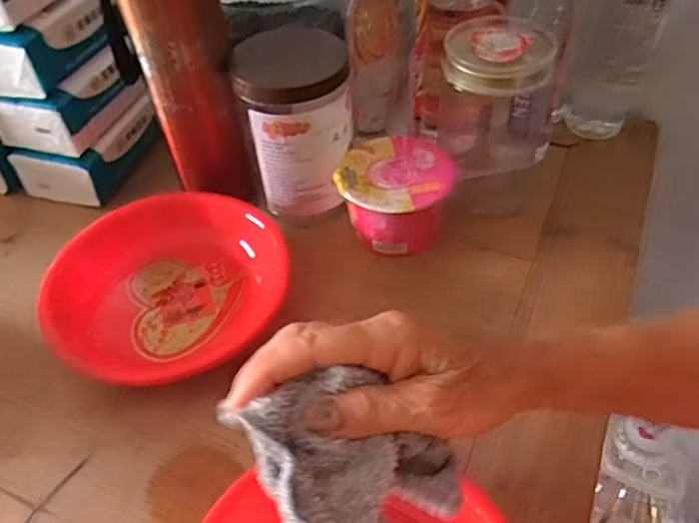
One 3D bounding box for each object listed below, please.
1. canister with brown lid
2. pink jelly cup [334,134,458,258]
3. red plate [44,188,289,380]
[{"bbox_3d":[-0.045,-0.117,0.524,0.093,0.139,0.078,-6,49,-2],"label":"canister with brown lid"},{"bbox_3d":[0.041,-0.056,0.537,0.096,0.068,0.092,-2,49,2],"label":"pink jelly cup"},{"bbox_3d":[-0.144,0.013,0.497,0.181,0.058,0.166,-2,49,2],"label":"red plate"}]

